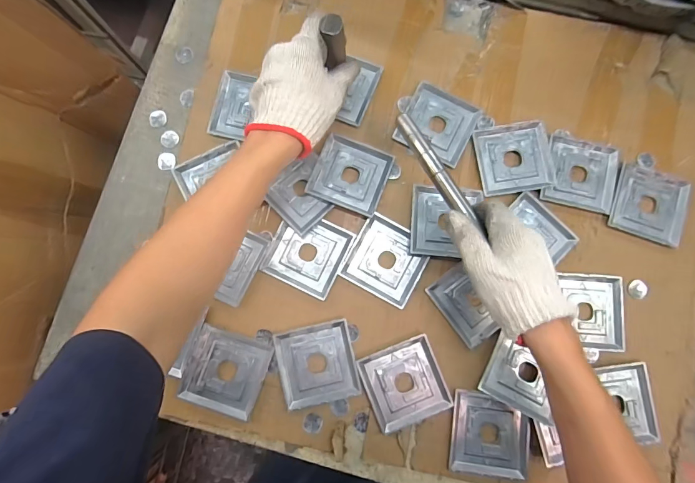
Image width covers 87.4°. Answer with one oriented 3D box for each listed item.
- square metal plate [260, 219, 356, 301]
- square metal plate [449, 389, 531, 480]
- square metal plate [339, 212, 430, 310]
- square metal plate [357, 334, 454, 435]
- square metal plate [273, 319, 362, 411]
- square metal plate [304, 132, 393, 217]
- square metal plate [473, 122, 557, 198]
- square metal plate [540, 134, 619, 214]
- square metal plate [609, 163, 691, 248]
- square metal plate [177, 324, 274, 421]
[{"bbox_3d":[-0.049,0.014,0.450,0.089,0.004,0.090,26,83,3],"label":"square metal plate"},{"bbox_3d":[0.166,0.225,0.423,0.088,0.008,0.089,8,82,1],"label":"square metal plate"},{"bbox_3d":[0.049,0.023,0.450,0.089,0.005,0.089,27,83,3],"label":"square metal plate"},{"bbox_3d":[0.068,0.169,0.430,0.089,0.004,0.089,-21,83,-3],"label":"square metal plate"},{"bbox_3d":[-0.036,0.146,0.434,0.090,0.005,0.089,-12,82,-2],"label":"square metal plate"},{"bbox_3d":[0.004,-0.086,0.459,0.090,0.013,0.089,21,82,2],"label":"square metal plate"},{"bbox_3d":[0.216,-0.108,0.470,0.094,0.010,0.089,-8,82,-2],"label":"square metal plate"},{"bbox_3d":[0.301,-0.086,0.469,0.090,0.008,0.092,14,82,2],"label":"square metal plate"},{"bbox_3d":[0.387,-0.047,0.466,0.090,0.009,0.089,17,82,2],"label":"square metal plate"},{"bbox_3d":[-0.145,0.156,0.432,0.092,0.004,0.089,18,82,2],"label":"square metal plate"}]

